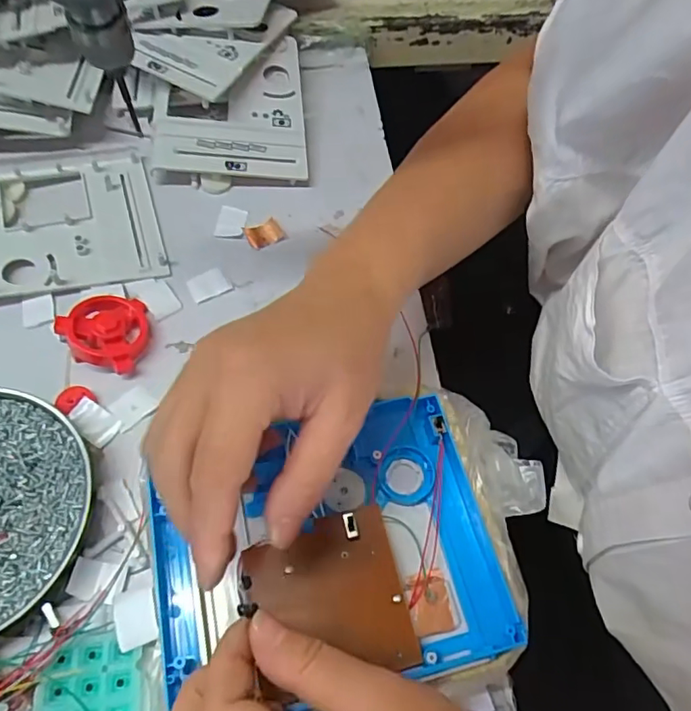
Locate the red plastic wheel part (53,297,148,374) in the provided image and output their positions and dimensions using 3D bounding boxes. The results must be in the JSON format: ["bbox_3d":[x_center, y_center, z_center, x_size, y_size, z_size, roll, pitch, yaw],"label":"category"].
[{"bbox_3d":[-0.157,-0.018,0.354,0.049,0.020,0.052,1,63,-2],"label":"red plastic wheel part"}]

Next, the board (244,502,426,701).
[{"bbox_3d":[-0.009,0.115,0.259,0.072,0.008,0.071,-11,64,-9],"label":"board"}]

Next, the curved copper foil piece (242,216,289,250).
[{"bbox_3d":[-0.060,-0.091,0.403,0.027,0.004,0.020,-25,67,-15],"label":"curved copper foil piece"}]

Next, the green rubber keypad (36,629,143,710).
[{"bbox_3d":[-0.125,0.170,0.266,0.048,0.009,0.059,-5,63,-6],"label":"green rubber keypad"}]

